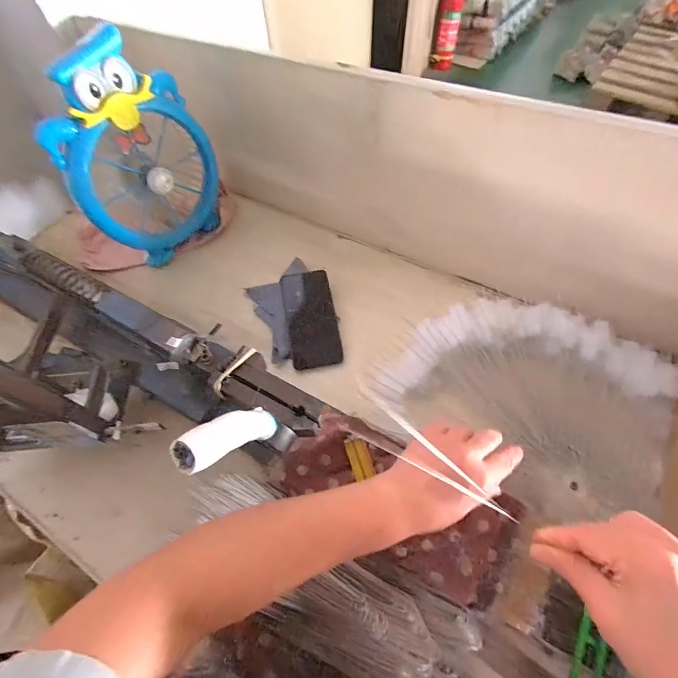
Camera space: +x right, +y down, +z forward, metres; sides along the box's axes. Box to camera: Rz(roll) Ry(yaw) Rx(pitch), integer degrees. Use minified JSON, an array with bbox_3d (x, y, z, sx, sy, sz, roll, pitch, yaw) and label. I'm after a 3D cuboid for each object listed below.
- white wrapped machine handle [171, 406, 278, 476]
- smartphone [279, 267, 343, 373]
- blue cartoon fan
[{"bbox_3d":[-0.079,0.071,0.273,0.022,0.099,0.022,32,104,20],"label":"white wrapped machine handle"},{"bbox_3d":[-0.043,-0.035,0.567,0.073,0.012,0.168,-9,64,-7],"label":"smartphone"},{"bbox_3d":[-0.315,-0.279,0.582,0.220,0.298,0.106,-40,65,-20],"label":"blue cartoon fan"}]

